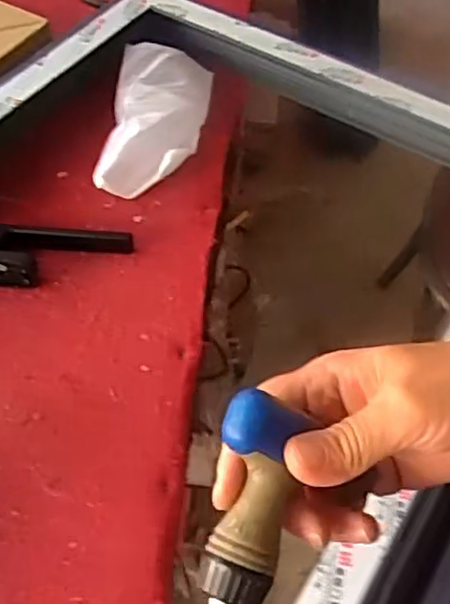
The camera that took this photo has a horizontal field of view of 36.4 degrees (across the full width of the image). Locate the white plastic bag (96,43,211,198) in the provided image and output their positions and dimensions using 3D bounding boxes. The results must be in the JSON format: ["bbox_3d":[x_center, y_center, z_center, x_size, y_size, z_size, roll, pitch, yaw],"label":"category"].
[{"bbox_3d":[-0.071,-0.194,0.712,0.096,0.029,0.198,5,54,2],"label":"white plastic bag"}]

